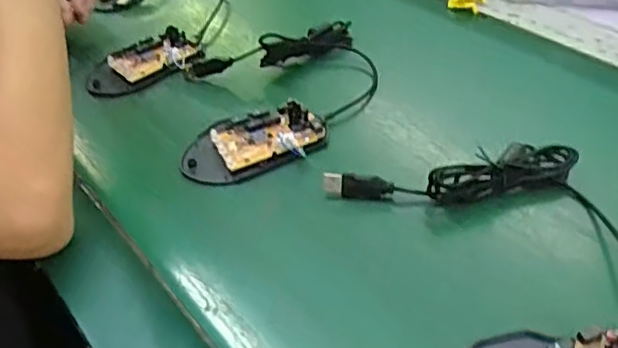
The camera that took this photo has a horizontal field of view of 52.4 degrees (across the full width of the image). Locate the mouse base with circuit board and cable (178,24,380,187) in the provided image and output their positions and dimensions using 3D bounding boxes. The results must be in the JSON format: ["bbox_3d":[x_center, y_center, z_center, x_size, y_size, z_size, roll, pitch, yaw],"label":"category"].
[{"bbox_3d":[-0.021,-0.070,0.502,0.147,0.033,0.180,-6,41,0],"label":"mouse base with circuit board and cable"}]

